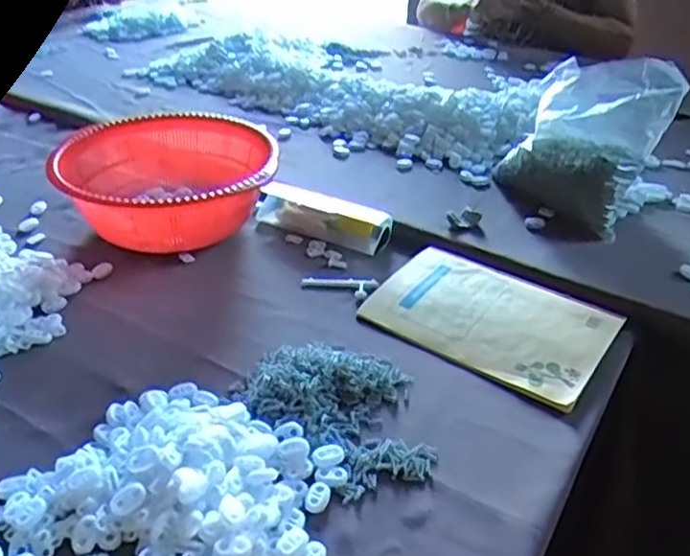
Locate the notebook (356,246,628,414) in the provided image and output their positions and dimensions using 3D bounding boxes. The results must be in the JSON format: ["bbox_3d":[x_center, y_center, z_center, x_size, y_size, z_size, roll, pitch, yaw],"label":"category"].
[{"bbox_3d":[0.135,0.033,0.613,0.206,0.010,0.142,23,39,29],"label":"notebook"}]

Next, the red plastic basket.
[{"bbox_3d":[-0.202,-0.103,0.734,0.234,0.086,0.231,4,33,4],"label":"red plastic basket"}]

